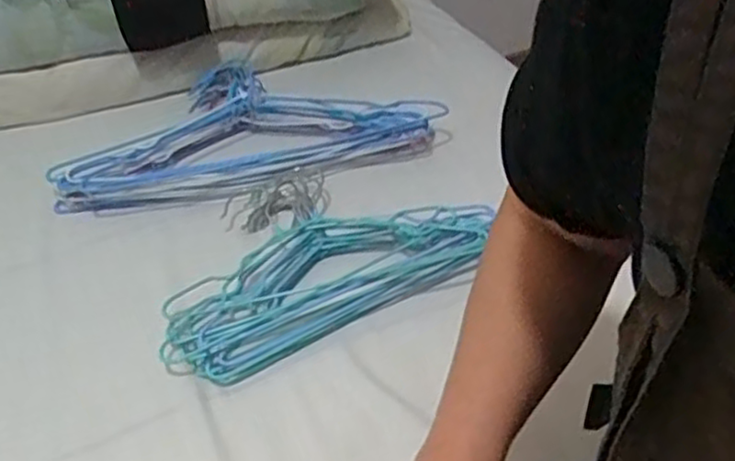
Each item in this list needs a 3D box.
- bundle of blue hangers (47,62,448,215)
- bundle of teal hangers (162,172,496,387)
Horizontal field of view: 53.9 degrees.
[{"bbox_3d":[-0.132,-0.130,0.847,0.422,0.043,0.245,-5,40,-2],"label":"bundle of blue hangers"},{"bbox_3d":[-0.052,0.022,0.691,0.313,0.054,0.194,-19,42,-18],"label":"bundle of teal hangers"}]

